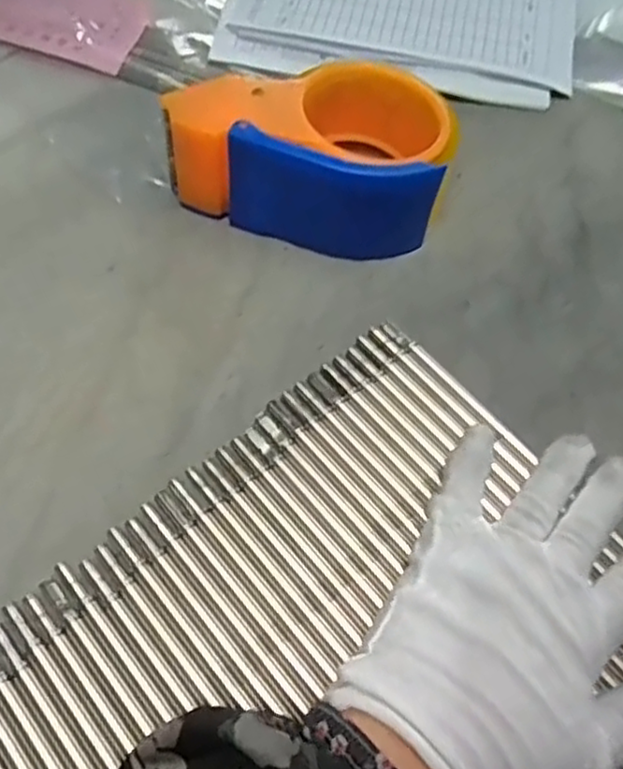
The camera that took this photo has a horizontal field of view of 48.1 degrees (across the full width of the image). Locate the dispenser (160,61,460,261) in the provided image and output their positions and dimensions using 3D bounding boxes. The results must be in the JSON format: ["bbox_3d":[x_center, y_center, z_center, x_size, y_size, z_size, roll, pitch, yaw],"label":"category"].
[{"bbox_3d":[0.008,-0.123,0.361,0.133,0.060,0.094,25,63,9],"label":"dispenser"}]

